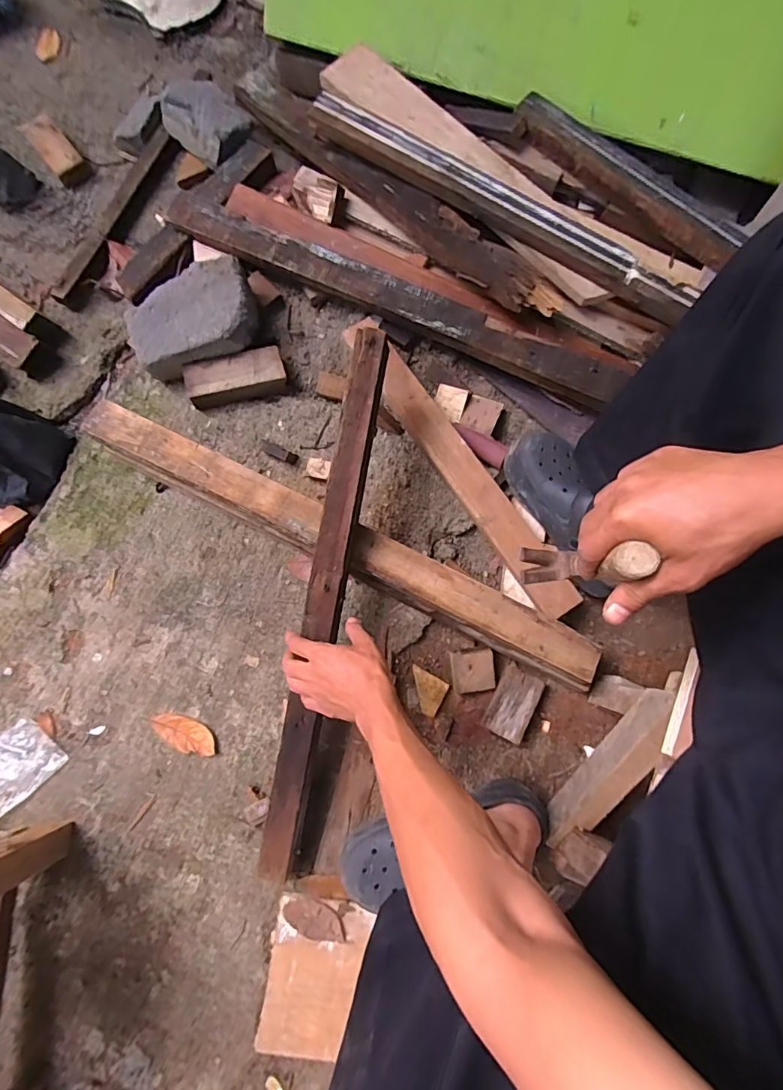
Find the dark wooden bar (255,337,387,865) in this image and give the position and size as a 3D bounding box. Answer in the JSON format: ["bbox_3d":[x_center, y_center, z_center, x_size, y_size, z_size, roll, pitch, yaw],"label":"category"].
[{"bbox_3d":[-0.085,0.071,0.623,0.043,0.032,0.695,10,89,2],"label":"dark wooden bar"}]

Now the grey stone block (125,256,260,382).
[{"bbox_3d":[-0.315,-0.360,0.774,0.201,0.073,0.125,-23,80,-6],"label":"grey stone block"}]

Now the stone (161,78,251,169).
[{"bbox_3d":[-0.328,-0.768,0.874,0.131,0.067,0.117,41,80,6],"label":"stone"}]

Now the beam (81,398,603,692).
[{"bbox_3d":[-0.081,-0.006,0.712,0.781,0.084,0.067,26,78,5],"label":"beam"}]

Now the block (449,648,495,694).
[{"bbox_3d":[0.121,0.189,0.726,0.064,0.020,0.061,-7,95,-6],"label":"block"}]

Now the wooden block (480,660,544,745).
[{"bbox_3d":[0.177,0.230,0.714,0.060,0.041,0.100,26,78,5],"label":"wooden block"}]

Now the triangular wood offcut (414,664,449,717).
[{"bbox_3d":[0.050,0.218,0.726,0.060,0.013,0.054,30,79,6],"label":"triangular wood offcut"}]

